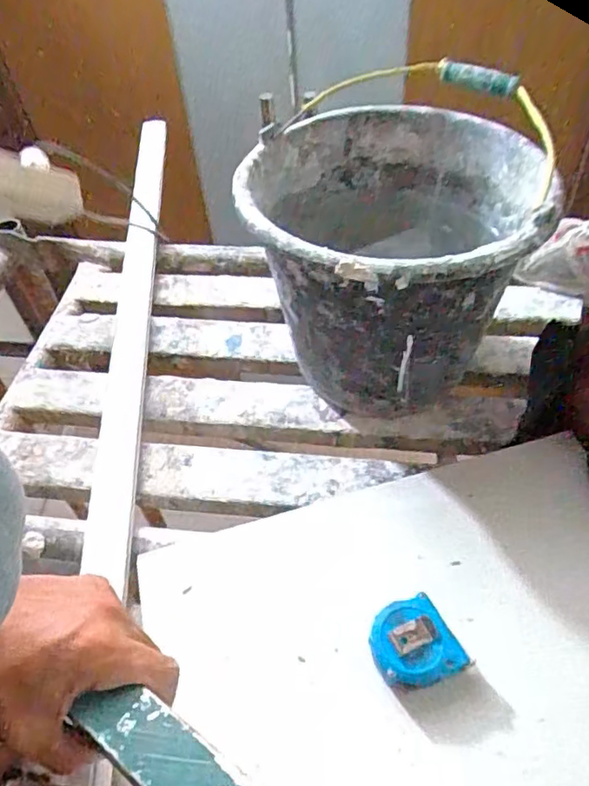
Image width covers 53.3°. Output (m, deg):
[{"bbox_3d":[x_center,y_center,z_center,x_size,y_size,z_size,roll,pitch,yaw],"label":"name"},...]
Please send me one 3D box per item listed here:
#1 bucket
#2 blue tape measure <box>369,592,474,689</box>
[{"bbox_3d":[0.090,-0.126,0.588,0.252,0.263,0.260,-3,49,4],"label":"bucket"},{"bbox_3d":[0.090,0.190,0.447,0.066,0.038,0.059,-15,50,-8],"label":"blue tape measure"}]

